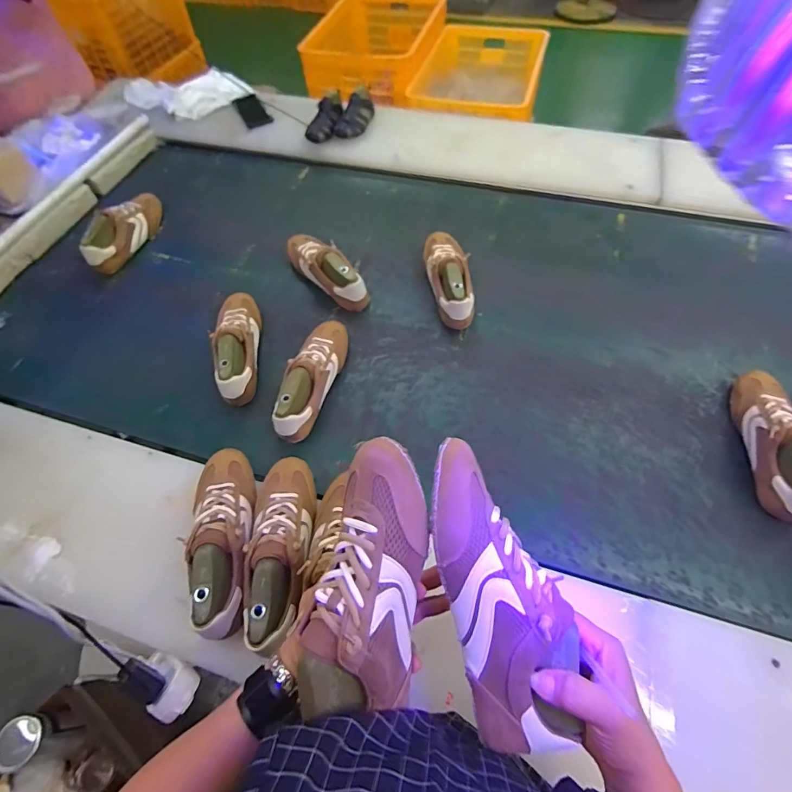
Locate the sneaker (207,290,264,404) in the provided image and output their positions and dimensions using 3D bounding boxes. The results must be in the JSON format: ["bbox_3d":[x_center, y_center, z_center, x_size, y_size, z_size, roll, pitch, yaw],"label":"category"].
[{"bbox_3d":[-0.295,-0.105,0.817,0.080,0.076,0.240,-13,58,-8],"label":"sneaker"}]

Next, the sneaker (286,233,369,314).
[{"bbox_3d":[-0.152,-0.273,0.913,0.076,0.083,0.241,-31,62,-18],"label":"sneaker"}]

